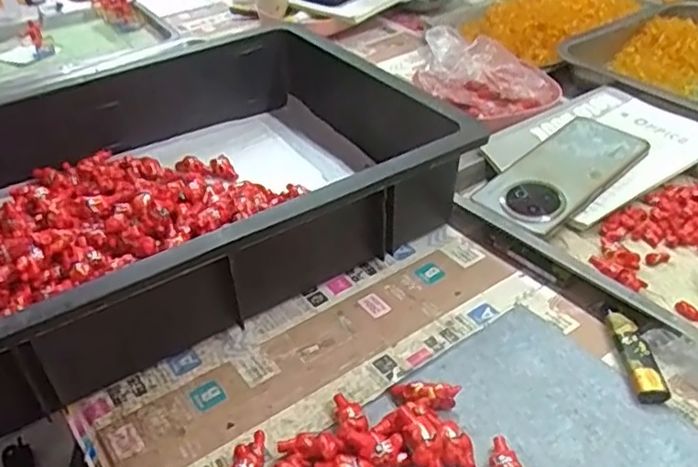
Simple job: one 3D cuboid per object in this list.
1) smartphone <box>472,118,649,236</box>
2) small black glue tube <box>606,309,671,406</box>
[{"bbox_3d":[0.186,-0.055,0.575,0.158,0.012,0.075,-34,52,-25],"label":"smartphone"},{"bbox_3d":[0.186,0.079,0.427,0.019,0.011,0.070,-4,37,0],"label":"small black glue tube"}]

